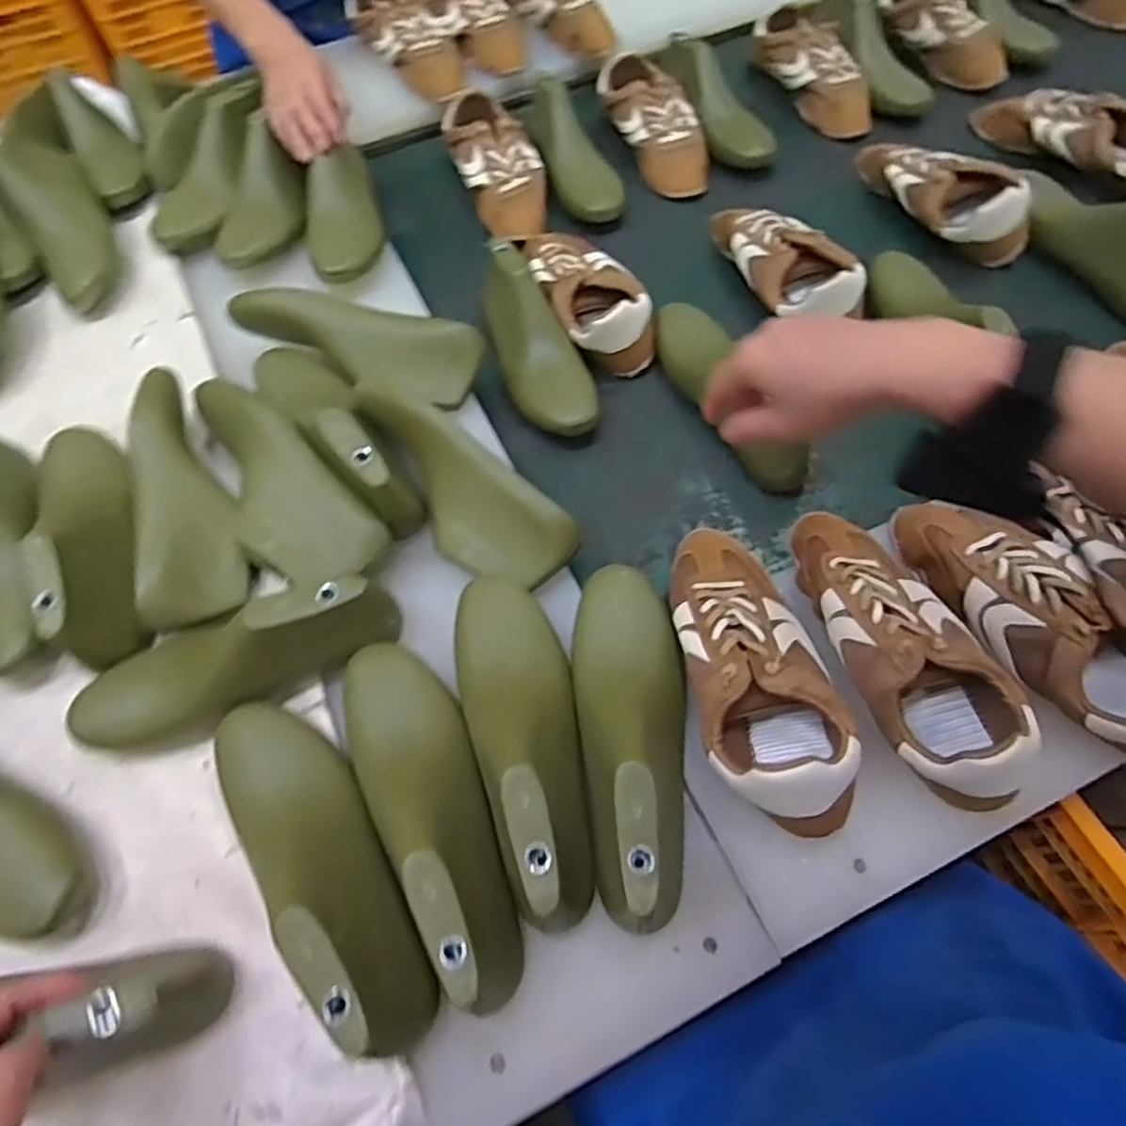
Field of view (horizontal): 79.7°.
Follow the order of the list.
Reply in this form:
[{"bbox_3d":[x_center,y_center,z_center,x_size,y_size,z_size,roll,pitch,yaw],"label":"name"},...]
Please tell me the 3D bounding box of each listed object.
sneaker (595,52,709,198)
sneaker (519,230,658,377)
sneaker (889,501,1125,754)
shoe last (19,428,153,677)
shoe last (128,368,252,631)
[{"bbox_3d":[0.130,-0.597,0.923,0.097,0.070,0.242,-20,64,-7],"label":"sneaker"},{"bbox_3d":[0.023,-0.316,0.766,0.098,0.063,0.235,-25,65,-9],"label":"sneaker"},{"bbox_3d":[0.366,0.033,0.512,0.096,0.076,0.233,-25,65,-9],"label":"sneaker"},{"bbox_3d":[-0.411,-0.032,0.579,0.073,0.090,0.248,-21,64,-7],"label":"shoe last"},{"bbox_3d":[-0.342,-0.064,0.600,0.083,0.062,0.235,-21,64,-7],"label":"shoe last"}]

